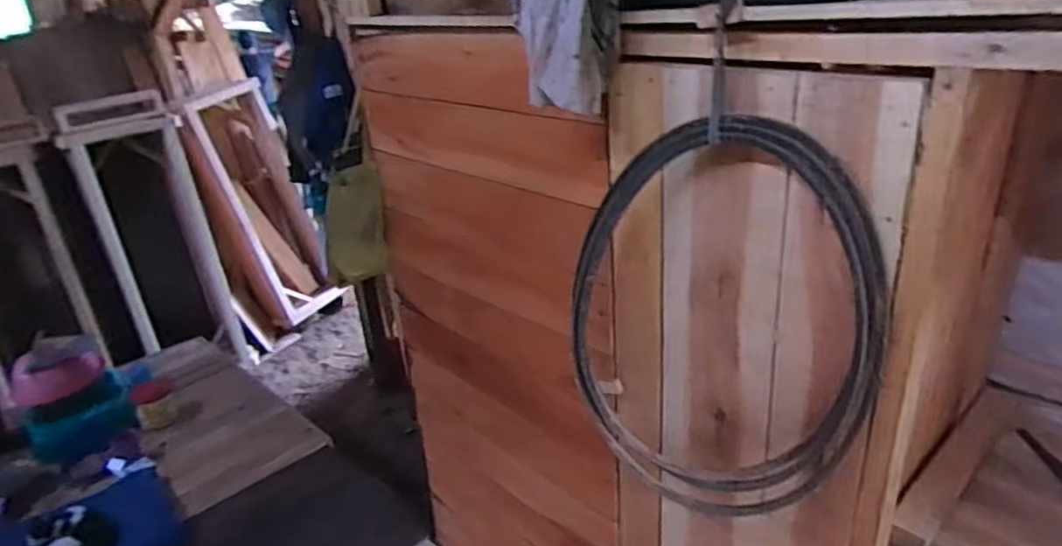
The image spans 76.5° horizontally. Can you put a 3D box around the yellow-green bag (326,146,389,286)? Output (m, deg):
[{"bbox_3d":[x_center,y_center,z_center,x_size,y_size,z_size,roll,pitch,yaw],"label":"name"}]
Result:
[{"bbox_3d":[-0.385,-0.103,1.478,0.133,0.267,0.091,-9,22,-11],"label":"yellow-green bag"}]

